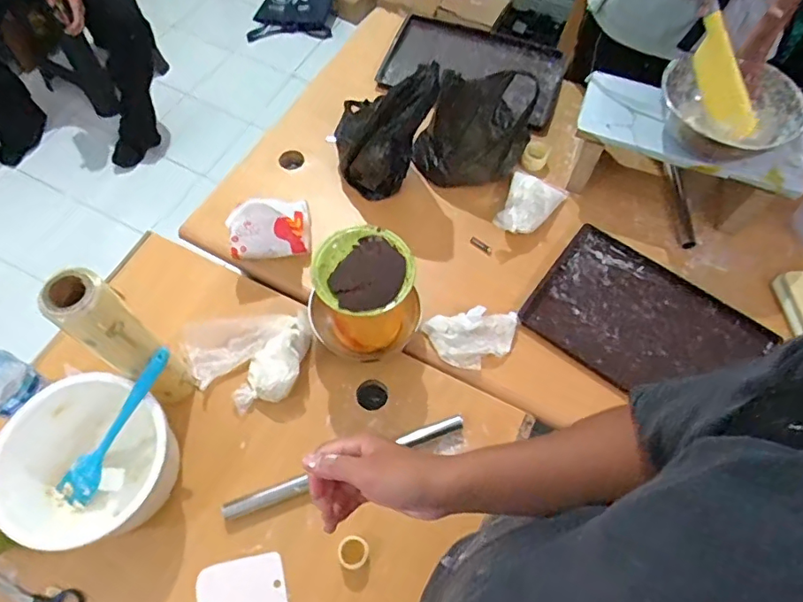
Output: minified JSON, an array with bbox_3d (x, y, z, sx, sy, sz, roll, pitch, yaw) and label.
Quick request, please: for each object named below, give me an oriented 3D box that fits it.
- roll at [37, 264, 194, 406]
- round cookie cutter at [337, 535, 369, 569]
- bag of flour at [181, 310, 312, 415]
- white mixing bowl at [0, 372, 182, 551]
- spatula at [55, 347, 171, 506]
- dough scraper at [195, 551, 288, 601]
[{"bbox_3d":[-0.335,0.064,0.663,0.061,0.296,0.070,34,66,14],"label":"roll"},{"bbox_3d":[-0.064,0.333,0.706,0.041,0.033,0.040,1,63,-2],"label":"round cookie cutter"},{"bbox_3d":[-0.232,0.071,0.805,0.194,0.065,0.170,-13,64,-9],"label":"bag of flour"},{"bbox_3d":[-0.411,0.208,0.702,0.177,0.142,0.197,26,64,11],"label":"white mixing bowl"},{"bbox_3d":[-0.374,0.165,0.696,0.042,0.024,0.256,39,101,16],"label":"spatula"},{"bbox_3d":[-0.207,0.377,0.689,0.112,0.004,0.078,-11,62,-4],"label":"dough scraper"}]

